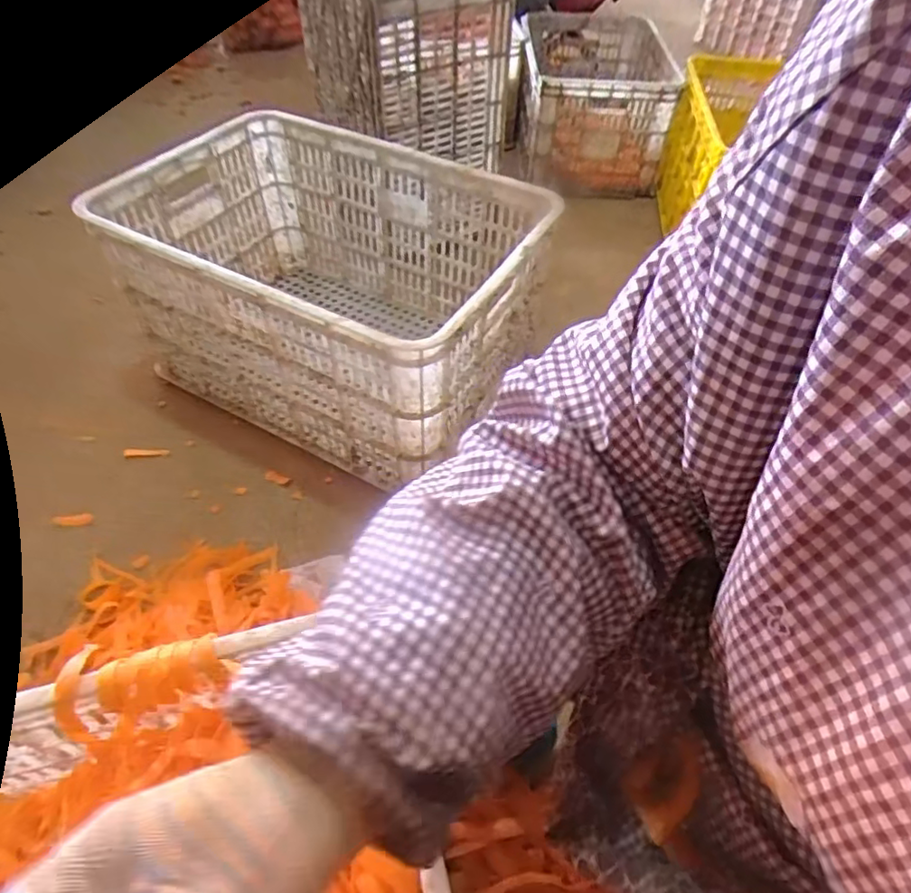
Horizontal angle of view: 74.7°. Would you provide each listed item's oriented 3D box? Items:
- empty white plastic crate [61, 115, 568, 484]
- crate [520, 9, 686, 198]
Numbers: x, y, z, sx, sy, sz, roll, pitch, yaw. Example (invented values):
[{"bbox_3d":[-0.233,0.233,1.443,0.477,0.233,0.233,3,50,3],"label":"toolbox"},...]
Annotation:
[{"bbox_3d":[-0.175,-0.235,0.938,0.539,0.335,0.400,23,53,15],"label":"empty white plastic crate"},{"bbox_3d":[0.321,-0.849,1.448,0.339,0.289,0.563,2,51,-1],"label":"crate"}]

